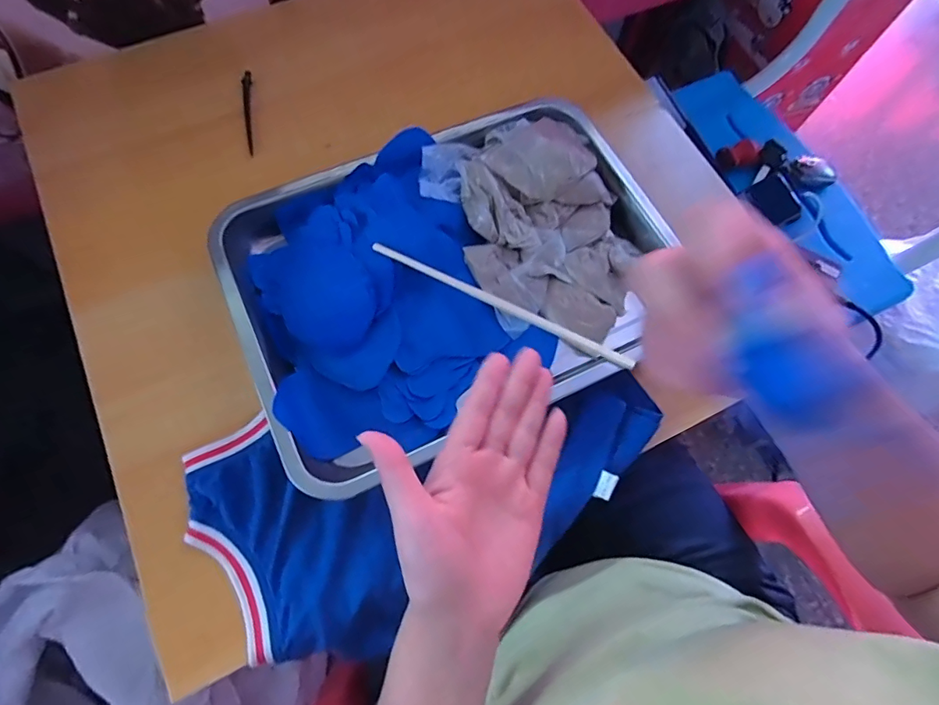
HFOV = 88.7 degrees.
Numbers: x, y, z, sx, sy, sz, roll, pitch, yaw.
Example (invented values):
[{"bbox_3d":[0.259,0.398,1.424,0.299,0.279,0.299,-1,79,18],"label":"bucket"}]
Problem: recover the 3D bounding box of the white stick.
[{"bbox_3d":[0.021,-0.039,0.380,0.226,0.005,0.009,26,94,11],"label":"white stick"}]

